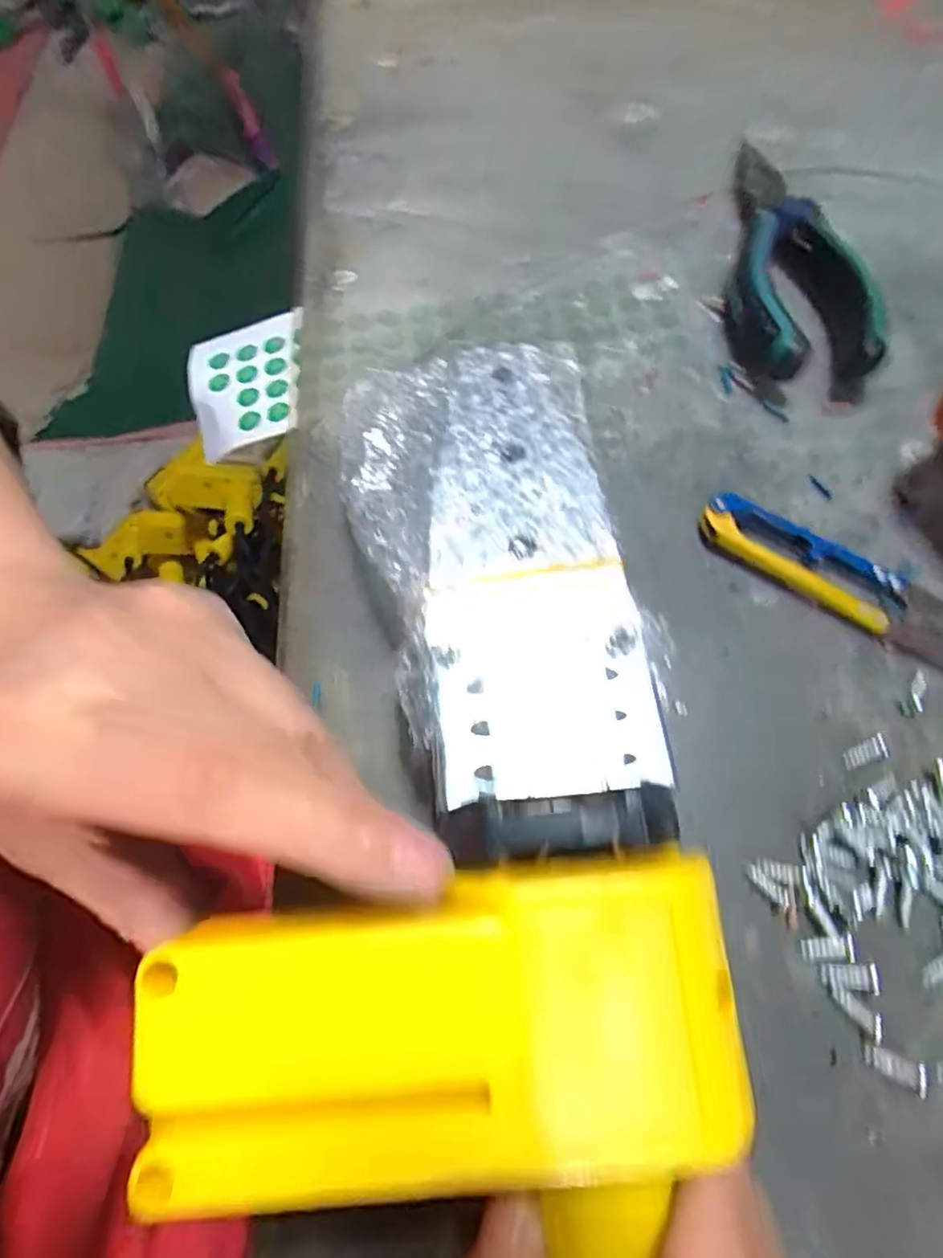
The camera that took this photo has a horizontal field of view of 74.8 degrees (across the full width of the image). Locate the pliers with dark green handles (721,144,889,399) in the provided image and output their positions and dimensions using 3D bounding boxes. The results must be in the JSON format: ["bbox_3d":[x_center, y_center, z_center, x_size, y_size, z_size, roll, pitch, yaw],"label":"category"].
[{"bbox_3d":[0.137,-0.157,0.262,0.048,0.024,0.133,5,66,6],"label":"pliers with dark green handles"}]

